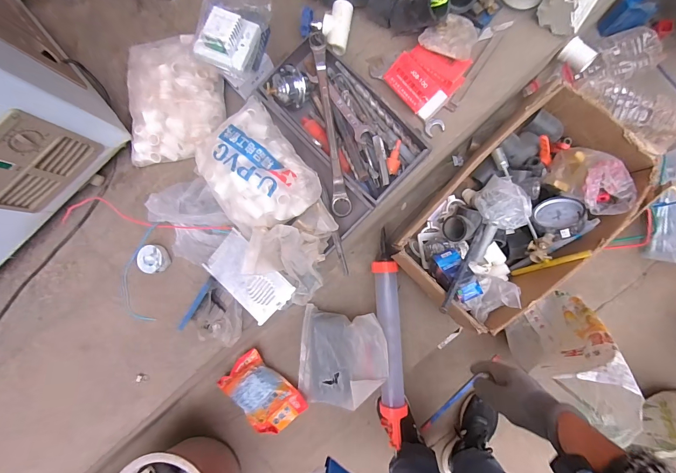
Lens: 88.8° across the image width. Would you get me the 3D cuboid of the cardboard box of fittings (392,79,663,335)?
[{"bbox_3d":[0.394,-0.050,0.759,0.521,0.133,0.300,-45,83,-2],"label":"cardboard box of fittings"}]

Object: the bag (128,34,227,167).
[{"bbox_3d":[-0.334,-0.285,0.693,0.192,0.065,0.254,-7,83,3],"label":"bag"}]

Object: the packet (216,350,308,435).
[{"bbox_3d":[-0.193,0.399,0.867,0.137,0.032,0.197,-45,83,-2],"label":"packet"}]

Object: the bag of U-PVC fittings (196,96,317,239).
[{"bbox_3d":[-0.154,-0.120,0.615,0.172,0.072,0.224,-37,83,-1],"label":"bag of U-PVC fittings"}]

